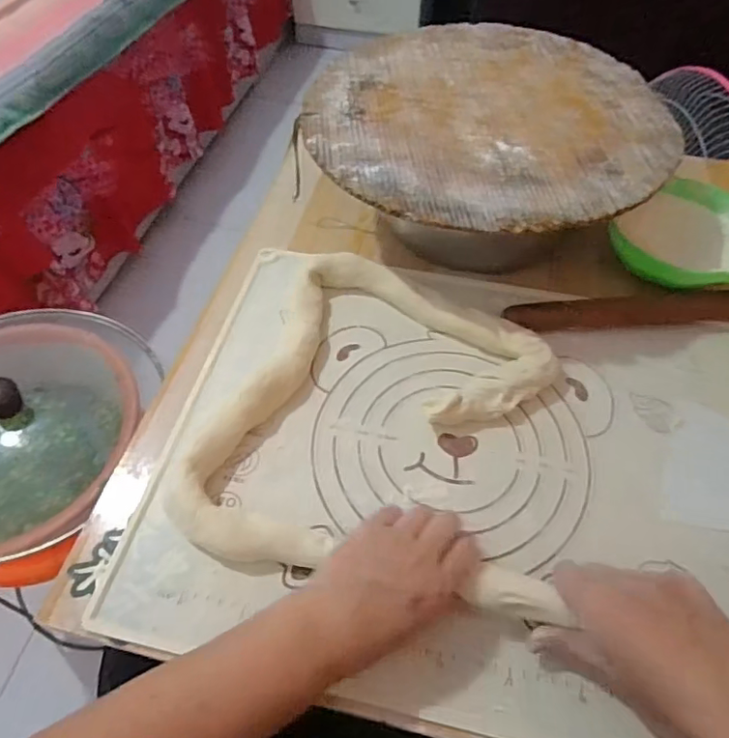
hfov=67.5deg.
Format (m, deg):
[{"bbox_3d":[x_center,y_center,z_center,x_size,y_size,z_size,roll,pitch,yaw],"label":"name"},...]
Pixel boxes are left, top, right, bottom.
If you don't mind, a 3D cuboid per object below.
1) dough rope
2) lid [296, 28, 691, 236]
[{"bbox_3d":[0.016,0.034,0.472,0.281,0.033,0.300,11,57,9],"label":"dough rope"},{"bbox_3d":[0.122,-0.261,0.547,0.344,0.013,0.351,-1,56,1],"label":"lid"}]

